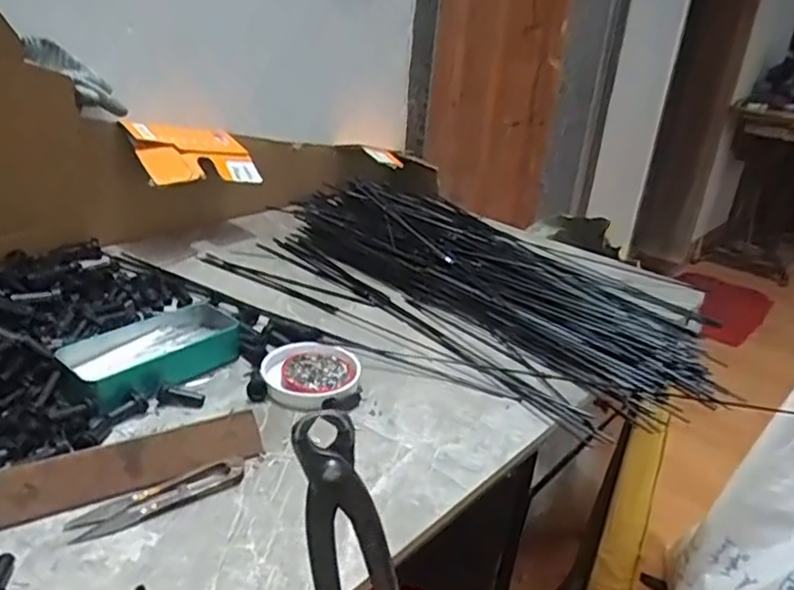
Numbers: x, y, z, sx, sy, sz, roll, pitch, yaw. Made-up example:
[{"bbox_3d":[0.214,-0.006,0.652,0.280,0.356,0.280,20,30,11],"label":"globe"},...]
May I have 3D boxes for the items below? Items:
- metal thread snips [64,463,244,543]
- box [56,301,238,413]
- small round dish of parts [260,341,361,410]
[{"bbox_3d":[-0.163,0.140,0.444,0.113,0.008,0.024,-12,31,-32],"label":"metal thread snips"},{"bbox_3d":[-0.221,0.050,0.590,0.091,0.032,0.154,20,29,27],"label":"box"},{"bbox_3d":[-0.079,0.071,0.592,0.085,0.018,0.093,4,26,-2],"label":"small round dish of parts"}]

